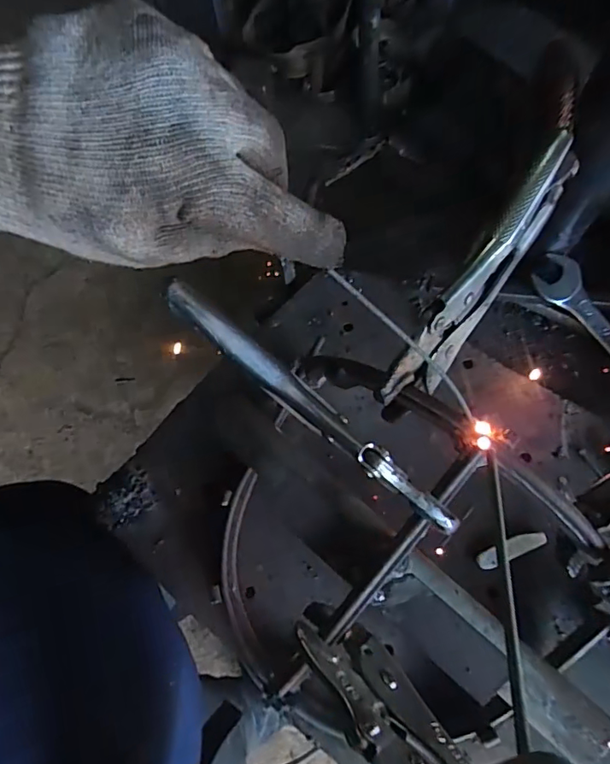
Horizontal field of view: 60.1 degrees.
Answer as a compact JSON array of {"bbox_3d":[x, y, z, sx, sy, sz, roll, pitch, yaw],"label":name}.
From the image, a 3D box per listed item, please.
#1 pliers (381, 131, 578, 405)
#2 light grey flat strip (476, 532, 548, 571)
[{"bbox_3d":[0.094,-0.055,0.284,0.025,0.049,0.161,32,80,12],"label":"pliers"},{"bbox_3d":[0.139,0.113,0.355,0.048,0.005,0.012,-24,74,-2],"label":"light grey flat strip"}]

